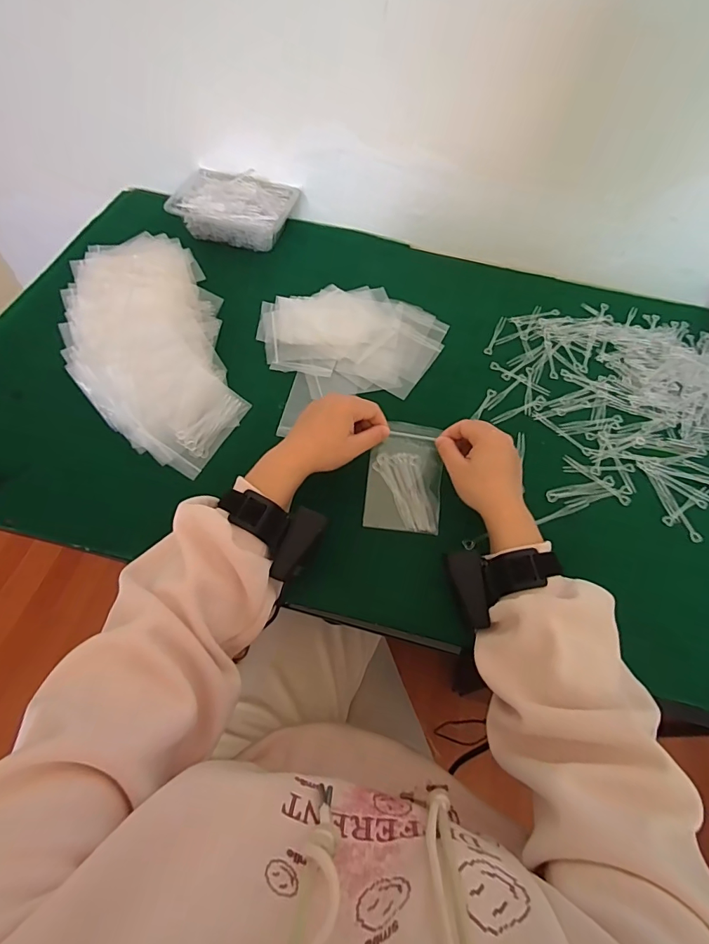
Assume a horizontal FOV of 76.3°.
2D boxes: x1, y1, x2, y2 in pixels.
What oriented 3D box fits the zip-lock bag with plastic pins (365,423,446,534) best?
[{"bbox_3d":[0.056,0.005,0.494,0.081,0.008,0.117,8,77,-3],"label":"zip-lock bag with plastic pins"}]

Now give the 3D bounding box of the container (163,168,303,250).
[{"bbox_3d":[-0.189,-0.418,0.714,0.181,0.059,0.113,14,60,4],"label":"container"}]

